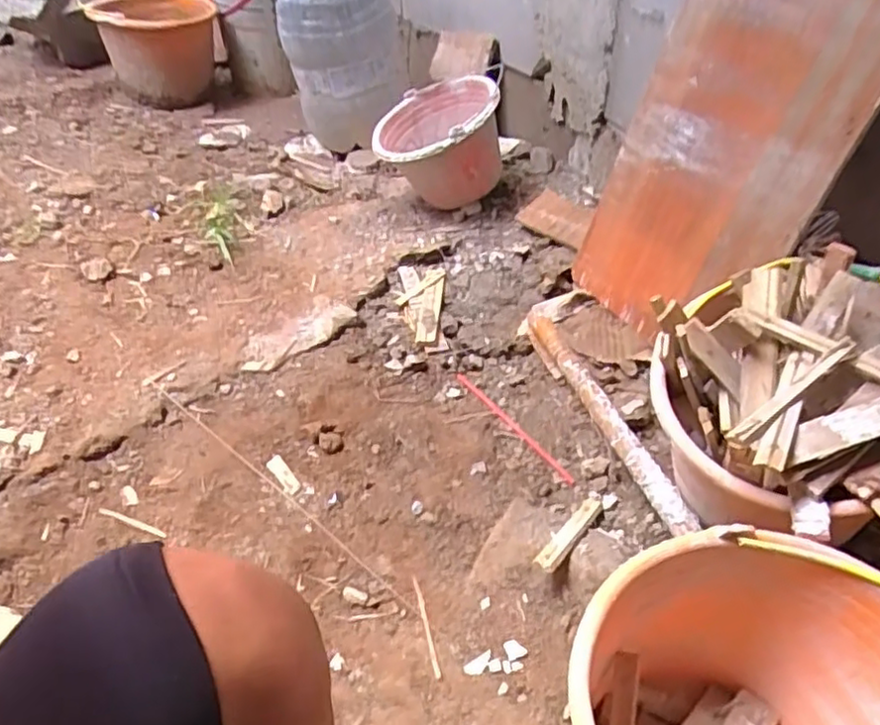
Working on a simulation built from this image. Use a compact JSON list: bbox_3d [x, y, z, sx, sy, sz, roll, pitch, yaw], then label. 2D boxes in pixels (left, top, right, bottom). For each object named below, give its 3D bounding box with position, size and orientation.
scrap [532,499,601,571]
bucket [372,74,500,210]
[{"bbox_3d":[0.154,0.199,0.779,0.026,0.016,0.153,28,31,25],"label":"scrap"},{"bbox_3d":[0.017,-0.410,1.274,0.242,0.184,0.275,-24,38,11],"label":"bucket"}]

